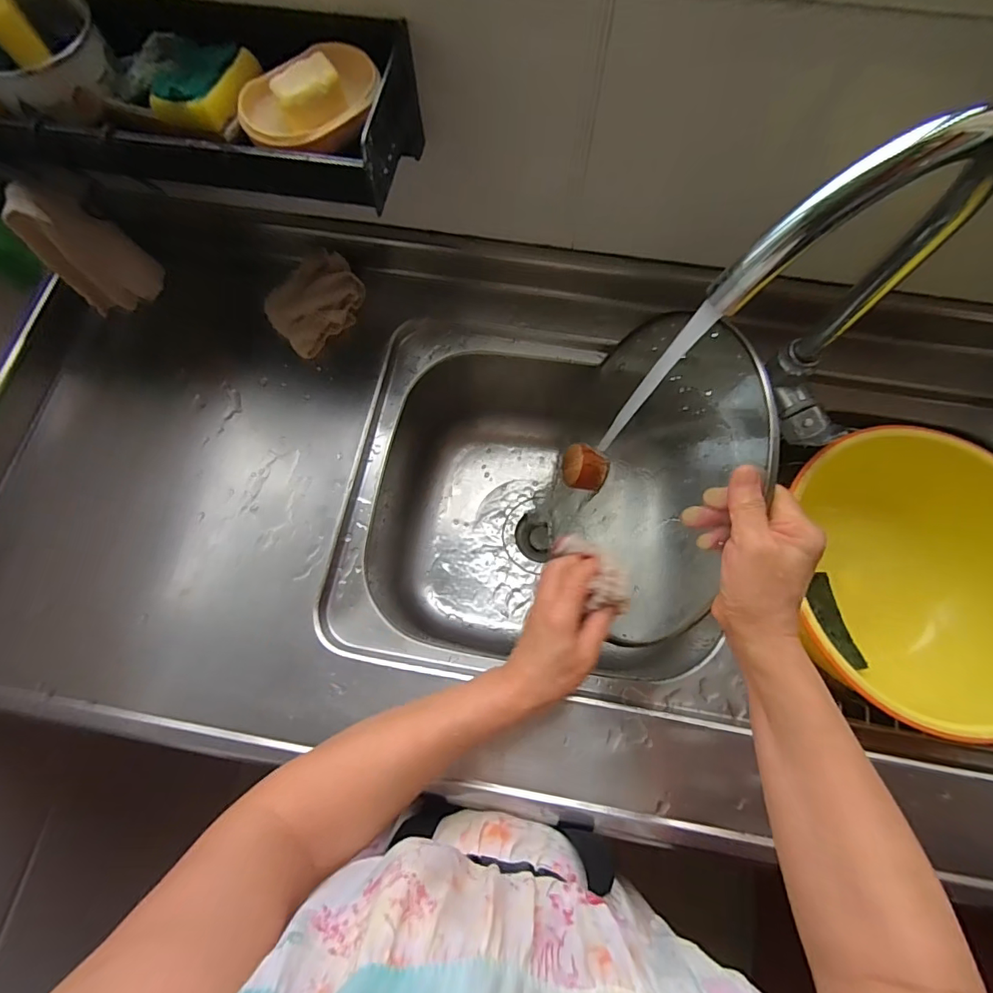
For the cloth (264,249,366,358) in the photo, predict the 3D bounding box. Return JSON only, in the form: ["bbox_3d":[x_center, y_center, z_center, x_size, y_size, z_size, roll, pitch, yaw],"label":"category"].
[{"bbox_3d":[-0.218,-0.237,0.590,0.117,0.031,0.091,-43,77,-12],"label":"cloth"}]

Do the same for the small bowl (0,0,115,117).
[{"bbox_3d":[-0.359,-0.349,0.378,0.100,0.048,0.095,-36,76,-10],"label":"small bowl"}]

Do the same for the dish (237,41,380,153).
[{"bbox_3d":[-0.142,-0.307,0.374,0.109,0.031,0.065,-31,75,-9],"label":"dish"}]

